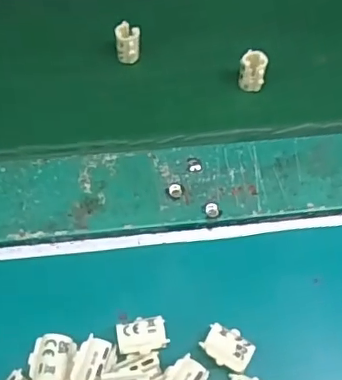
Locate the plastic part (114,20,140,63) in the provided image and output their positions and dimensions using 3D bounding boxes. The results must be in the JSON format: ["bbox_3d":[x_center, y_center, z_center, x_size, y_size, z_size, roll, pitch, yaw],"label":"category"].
[{"bbox_3d":[-0.026,-0.090,0.346,0.014,0.019,0.016,-2,59,-3],"label":"plastic part"}]

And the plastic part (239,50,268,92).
[{"bbox_3d":[0.049,-0.072,0.340,0.015,0.019,0.014,11,59,4],"label":"plastic part"}]

